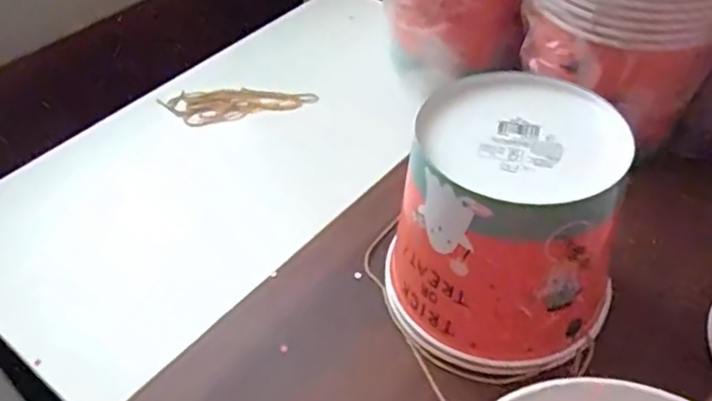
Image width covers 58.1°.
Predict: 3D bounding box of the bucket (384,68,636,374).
[{"bbox_3d":[0.100,0.016,0.439,0.143,0.143,0.143,11,47,14],"label":"bucket"}]

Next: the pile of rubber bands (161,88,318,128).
[{"bbox_3d":[-0.125,-0.104,0.684,0.154,0.011,0.047,-9,45,-5],"label":"pile of rubber bands"}]

